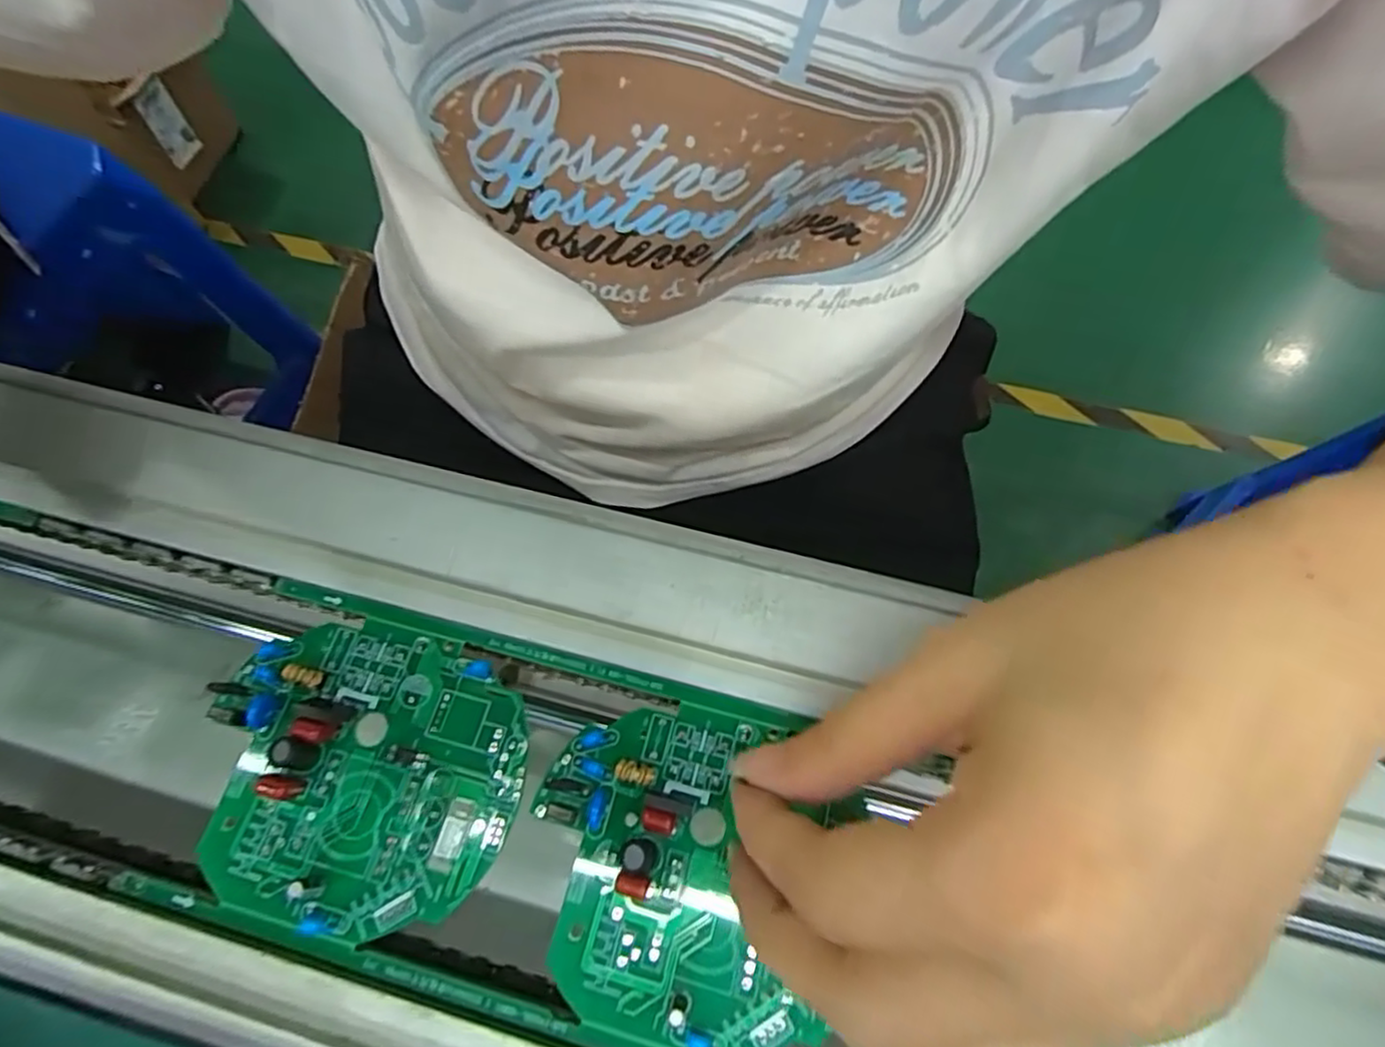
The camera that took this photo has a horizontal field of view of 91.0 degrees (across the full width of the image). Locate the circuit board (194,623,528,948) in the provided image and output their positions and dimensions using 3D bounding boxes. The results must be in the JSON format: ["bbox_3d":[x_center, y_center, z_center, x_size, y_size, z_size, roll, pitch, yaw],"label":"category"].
[{"bbox_3d":[-0.097,0.072,0.198,0.089,0.014,0.081,11,69,4],"label":"circuit board"}]

